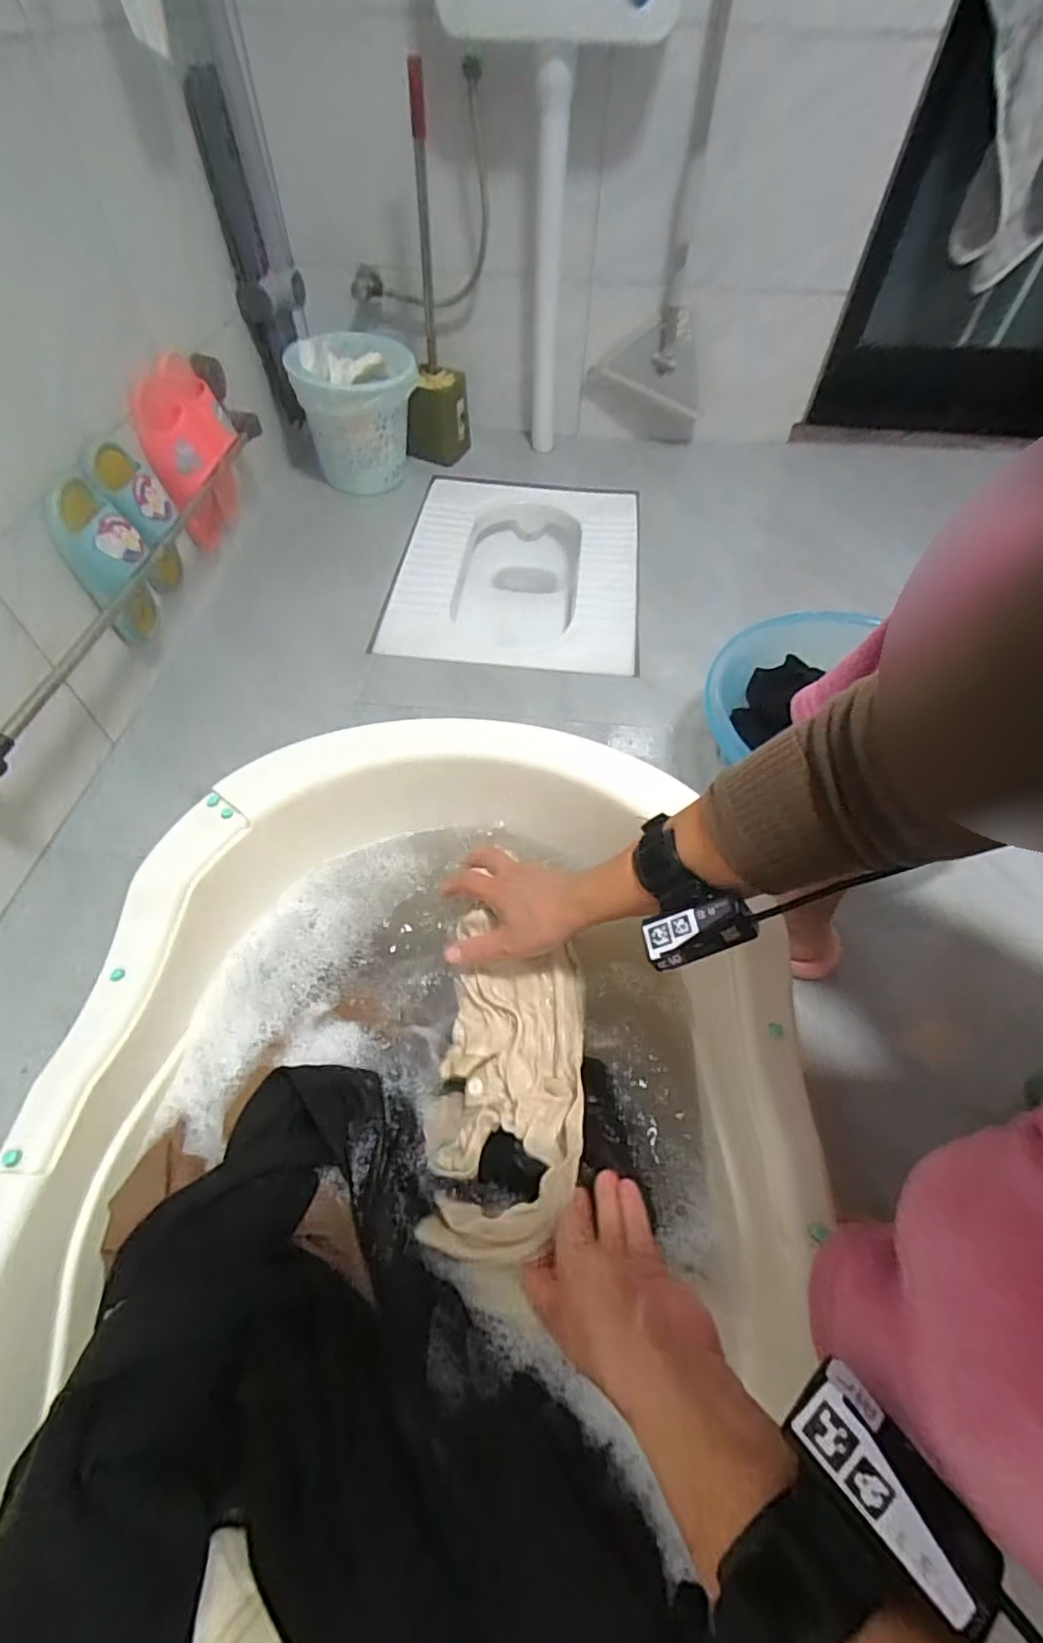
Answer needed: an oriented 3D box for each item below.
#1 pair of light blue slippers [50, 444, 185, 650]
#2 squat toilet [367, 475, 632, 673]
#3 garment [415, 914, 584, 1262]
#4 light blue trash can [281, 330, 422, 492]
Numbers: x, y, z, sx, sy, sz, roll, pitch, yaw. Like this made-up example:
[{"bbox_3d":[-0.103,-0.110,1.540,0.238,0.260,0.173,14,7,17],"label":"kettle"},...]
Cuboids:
[{"bbox_3d":[-0.499,-0.355,0.788,0.069,0.189,0.191,-1,55,-2],"label":"pair of light blue slippers"},{"bbox_3d":[-0.003,-0.444,1.177,0.429,0.150,0.577,6,55,3],"label":"squat toilet"},{"bbox_3d":[-0.009,0.195,0.480,0.116,0.065,0.239,9,55,3],"label":"garment"},{"bbox_3d":[-0.319,-0.791,1.196,0.229,0.215,0.218,-9,56,-8],"label":"light blue trash can"}]

